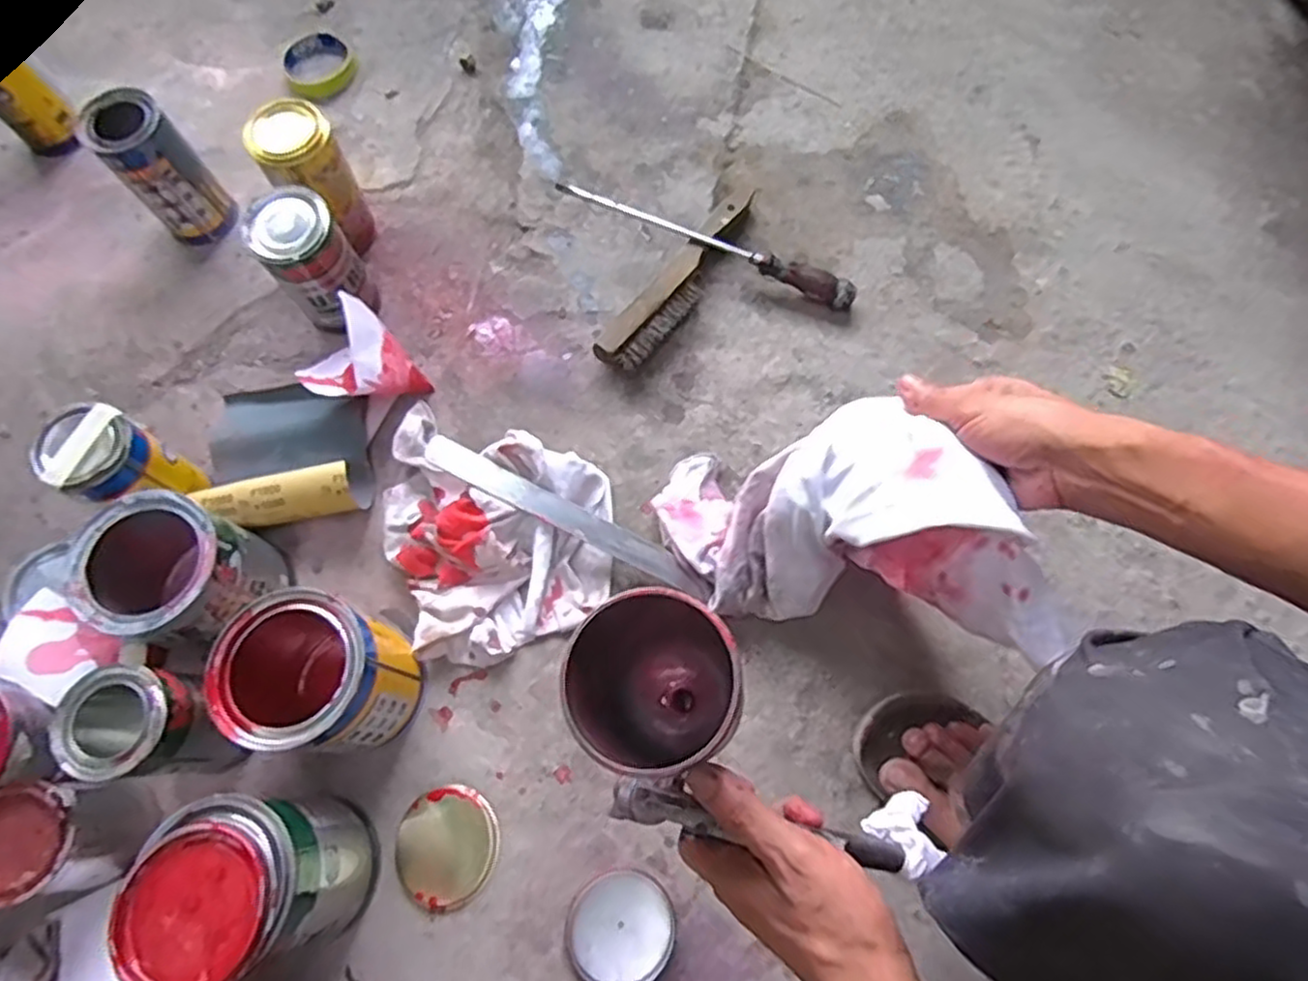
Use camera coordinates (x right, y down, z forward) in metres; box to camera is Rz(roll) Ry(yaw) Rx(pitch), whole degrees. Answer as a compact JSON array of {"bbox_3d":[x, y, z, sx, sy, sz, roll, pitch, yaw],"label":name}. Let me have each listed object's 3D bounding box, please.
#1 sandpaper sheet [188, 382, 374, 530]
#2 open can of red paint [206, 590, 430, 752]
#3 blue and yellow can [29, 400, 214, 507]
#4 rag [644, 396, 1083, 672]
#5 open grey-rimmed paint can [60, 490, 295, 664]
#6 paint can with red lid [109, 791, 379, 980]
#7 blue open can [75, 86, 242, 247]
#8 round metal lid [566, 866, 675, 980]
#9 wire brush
[{"bbox_3d":[-0.338,-0.042,0.658,0.143,0.055,0.149,-7,72,-3],"label":"sandpaper sheet"},{"bbox_3d":[-0.249,0.136,0.546,0.112,0.122,0.104,0,73,-1],"label":"open can of red paint"},{"bbox_3d":[-0.433,-0.015,0.609,0.072,0.137,0.067,0,73,-1],"label":"blue and yellow can"},{"bbox_3d":[0.141,0.022,0.536,0.269,0.188,0.144,13,73,3],"label":"rag"},{"bbox_3d":[-0.371,0.071,0.582,0.113,0.134,0.106,23,73,7],"label":"open grey-rimmed paint can"},{"bbox_3d":[-0.268,0.260,0.485,0.107,0.123,0.106,0,73,-1],"label":"paint can with red lid"},{"bbox_3d":[-0.481,-0.312,0.711,0.071,0.138,0.070,0,73,-1],"label":"blue open can"},{"bbox_3d":[-0.024,0.325,0.535,0.075,0.014,0.076,0,69,1],"label":"round metal lid"},{"bbox_3d":[0.033,-0.214,0.725,0.049,0.042,0.255,34,75,10],"label":"wire brush"}]

